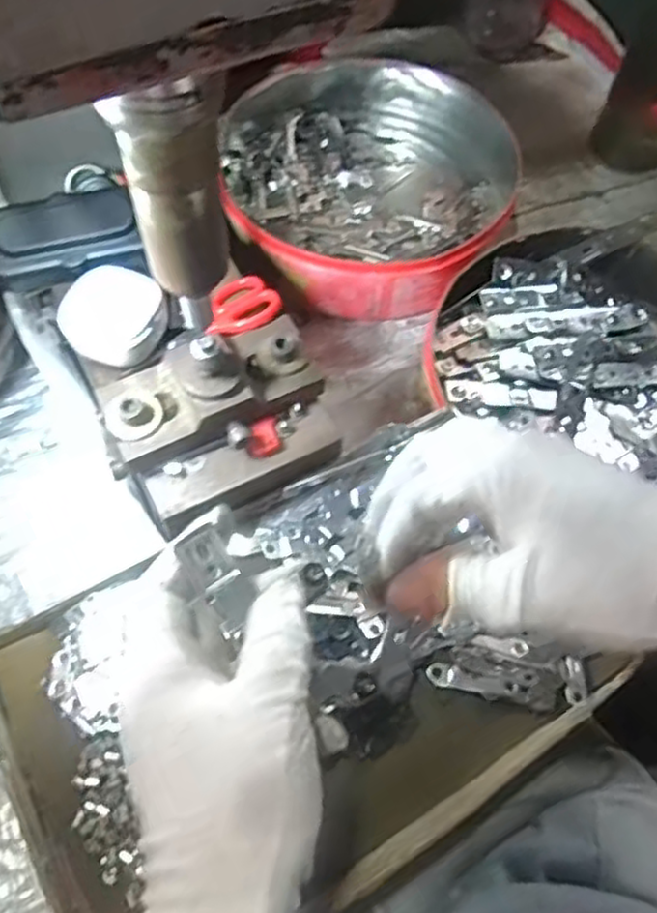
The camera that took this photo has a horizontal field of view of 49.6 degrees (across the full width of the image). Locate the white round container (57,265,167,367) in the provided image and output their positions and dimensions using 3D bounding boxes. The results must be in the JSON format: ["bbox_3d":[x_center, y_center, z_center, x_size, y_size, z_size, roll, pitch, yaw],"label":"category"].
[{"bbox_3d":[-0.125,-0.082,0.413,0.055,0.023,0.051,2,63,-3],"label":"white round container"}]

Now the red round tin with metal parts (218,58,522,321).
[{"bbox_3d":[0.042,-0.235,0.610,0.236,0.053,0.256,2,63,-3],"label":"red round tin with metal parts"}]

